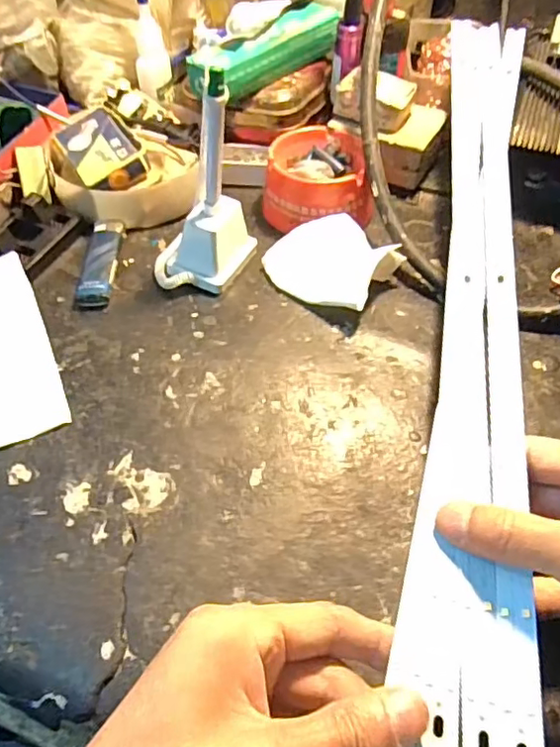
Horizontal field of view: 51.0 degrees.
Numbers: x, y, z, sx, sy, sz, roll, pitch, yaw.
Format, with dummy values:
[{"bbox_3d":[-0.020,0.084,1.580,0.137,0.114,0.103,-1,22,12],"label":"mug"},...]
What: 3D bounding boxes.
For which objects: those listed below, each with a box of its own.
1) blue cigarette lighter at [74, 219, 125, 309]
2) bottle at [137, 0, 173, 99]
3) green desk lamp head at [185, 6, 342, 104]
[{"bbox_3d":[-0.127,-0.078,0.415,0.023,0.009,0.079,-1,53,-1],"label":"blue cigarette lighter"},{"bbox_3d":[-0.108,-0.277,0.483,0.024,0.083,0.027,27,57,18],"label":"bottle"},{"bbox_3d":[-0.010,-0.257,0.472,0.135,0.031,0.034,-37,62,-25],"label":"green desk lamp head"}]

